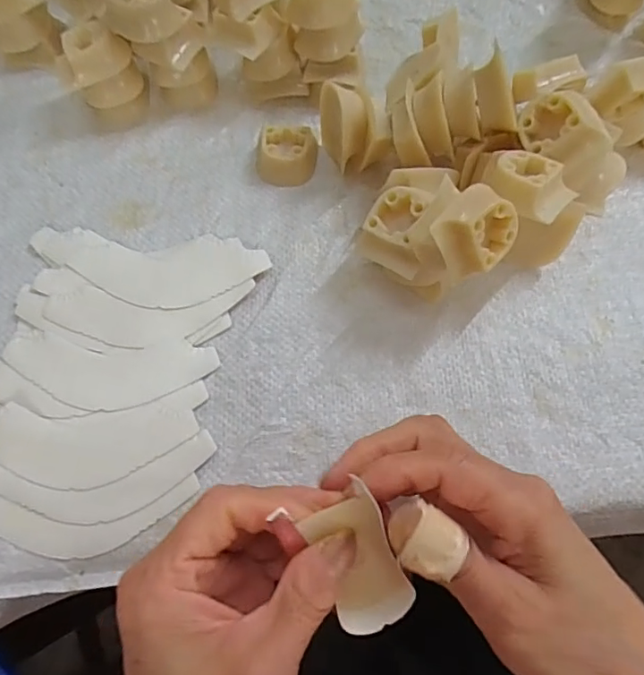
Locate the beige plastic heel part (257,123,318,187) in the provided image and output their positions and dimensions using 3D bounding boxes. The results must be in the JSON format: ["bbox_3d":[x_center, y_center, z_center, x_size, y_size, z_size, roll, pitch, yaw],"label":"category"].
[{"bbox_3d":[-0.023,-0.116,0.336,0.038,0.017,0.034,0,69,1],"label":"beige plastic heel part"}]

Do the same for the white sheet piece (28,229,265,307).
[{"bbox_3d":[-0.104,-0.041,0.313,0.139,0.005,0.048,3,69,2],"label":"white sheet piece"}]

